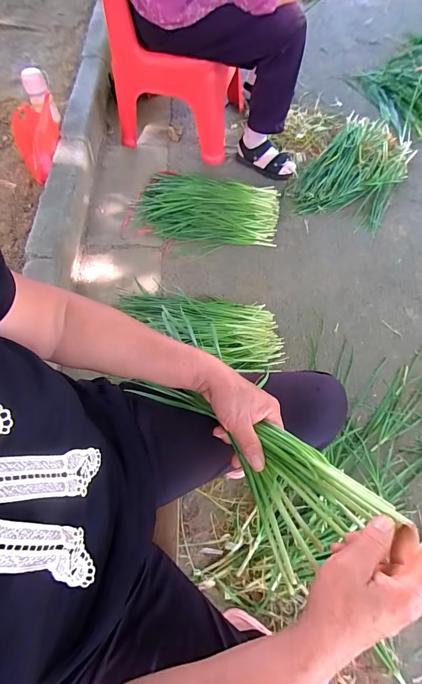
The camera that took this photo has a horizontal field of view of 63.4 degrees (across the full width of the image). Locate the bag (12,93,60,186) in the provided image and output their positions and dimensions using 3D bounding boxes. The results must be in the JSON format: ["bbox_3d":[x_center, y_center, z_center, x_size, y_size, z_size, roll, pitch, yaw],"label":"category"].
[{"bbox_3d":[-0.582,-0.688,1.167,0.166,0.201,0.197,-24,67,-12],"label":"bag"}]

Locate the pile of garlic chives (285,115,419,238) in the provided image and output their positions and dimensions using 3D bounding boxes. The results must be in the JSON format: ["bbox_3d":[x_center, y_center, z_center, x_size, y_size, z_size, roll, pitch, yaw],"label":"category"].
[{"bbox_3d":[0.513,-0.616,1.207,0.321,0.074,0.545,30,69,13],"label":"pile of garlic chives"}]

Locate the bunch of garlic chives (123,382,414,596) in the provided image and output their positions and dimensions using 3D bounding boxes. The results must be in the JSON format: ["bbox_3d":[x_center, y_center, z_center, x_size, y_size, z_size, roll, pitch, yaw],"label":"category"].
[{"bbox_3d":[0.025,0.131,0.385,0.326,0.059,0.107,31,69,31],"label":"bunch of garlic chives"}]

